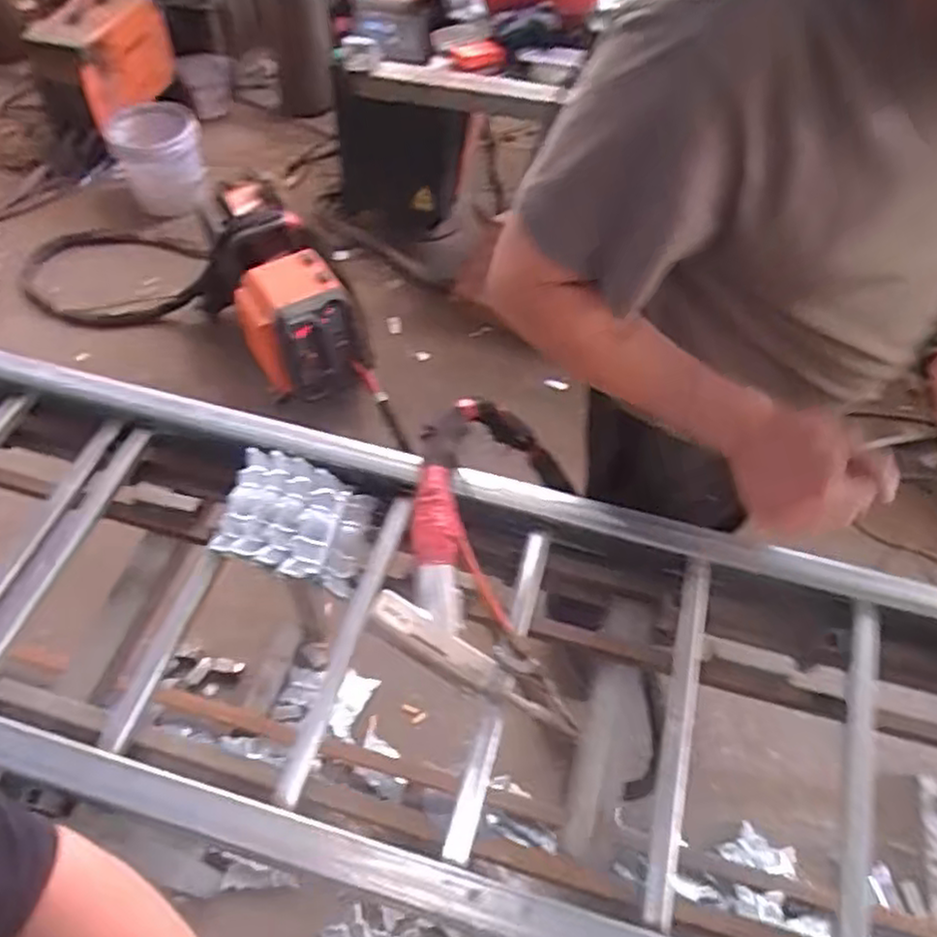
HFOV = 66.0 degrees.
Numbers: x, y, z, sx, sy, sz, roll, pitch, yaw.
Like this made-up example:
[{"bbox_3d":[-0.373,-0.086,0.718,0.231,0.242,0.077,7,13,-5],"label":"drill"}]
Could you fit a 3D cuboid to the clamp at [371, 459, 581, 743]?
[{"bbox_3d":[-0.021,0.157,0.755,0.139,0.098,0.308,-22,59,-16],"label":"clamp"}]

